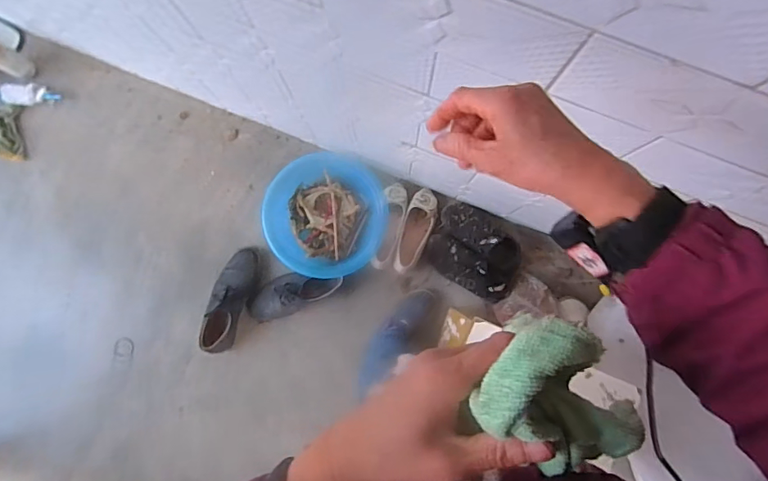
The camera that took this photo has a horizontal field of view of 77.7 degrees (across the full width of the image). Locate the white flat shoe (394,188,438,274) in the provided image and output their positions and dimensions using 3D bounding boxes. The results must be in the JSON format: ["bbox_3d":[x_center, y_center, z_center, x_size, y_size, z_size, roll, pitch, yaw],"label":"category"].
[{"bbox_3d":[0.075,-0.023,1.186,0.075,0.044,0.210,21,87,2],"label":"white flat shoe"}]

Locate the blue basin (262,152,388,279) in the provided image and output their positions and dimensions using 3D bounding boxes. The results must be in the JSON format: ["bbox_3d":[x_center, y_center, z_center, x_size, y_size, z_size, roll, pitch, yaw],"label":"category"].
[{"bbox_3d":[-0.141,-0.063,1.217,0.291,0.118,0.304,0,86,1],"label":"blue basin"}]

